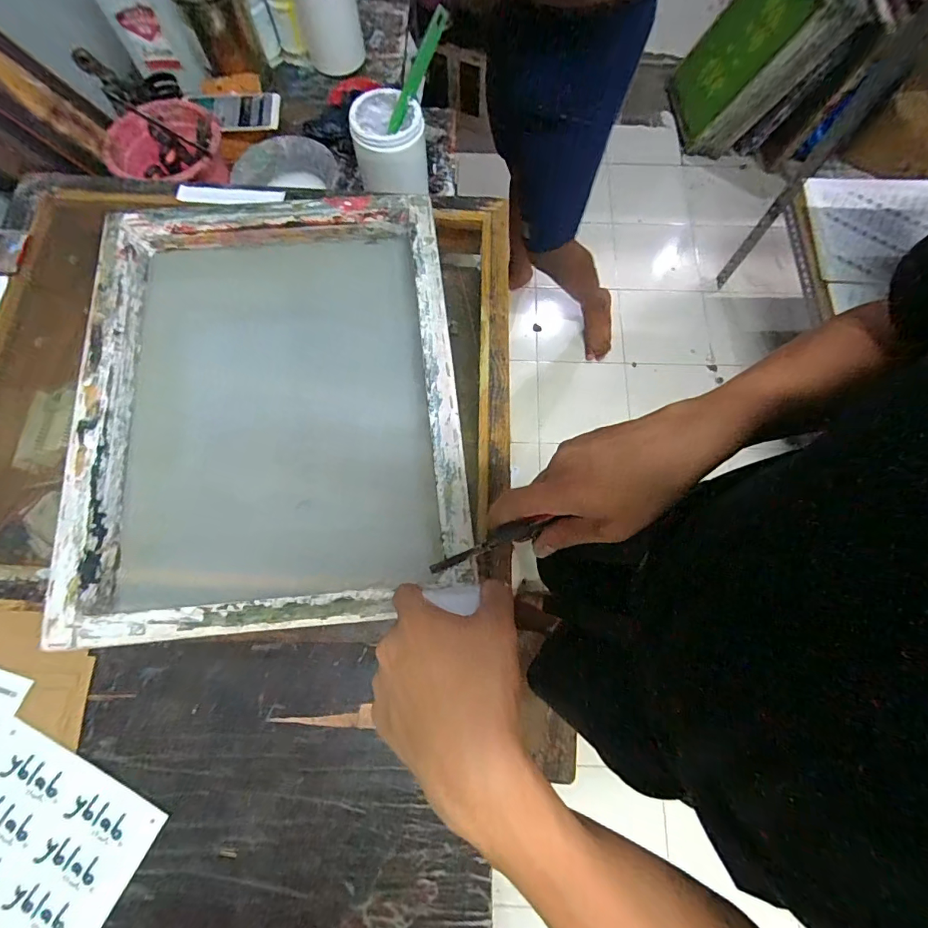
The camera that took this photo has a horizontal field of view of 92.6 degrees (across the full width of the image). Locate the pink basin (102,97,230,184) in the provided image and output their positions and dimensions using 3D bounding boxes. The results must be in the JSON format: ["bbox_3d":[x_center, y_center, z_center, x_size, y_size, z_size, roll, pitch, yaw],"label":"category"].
[{"bbox_3d":[-0.410,-0.431,0.619,0.150,0.050,0.147,0,73,0],"label":"pink basin"}]

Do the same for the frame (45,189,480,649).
[{"bbox_3d":[-0.186,-0.067,0.451,0.348,0.057,0.431,-6,73,-4],"label":"frame"}]

